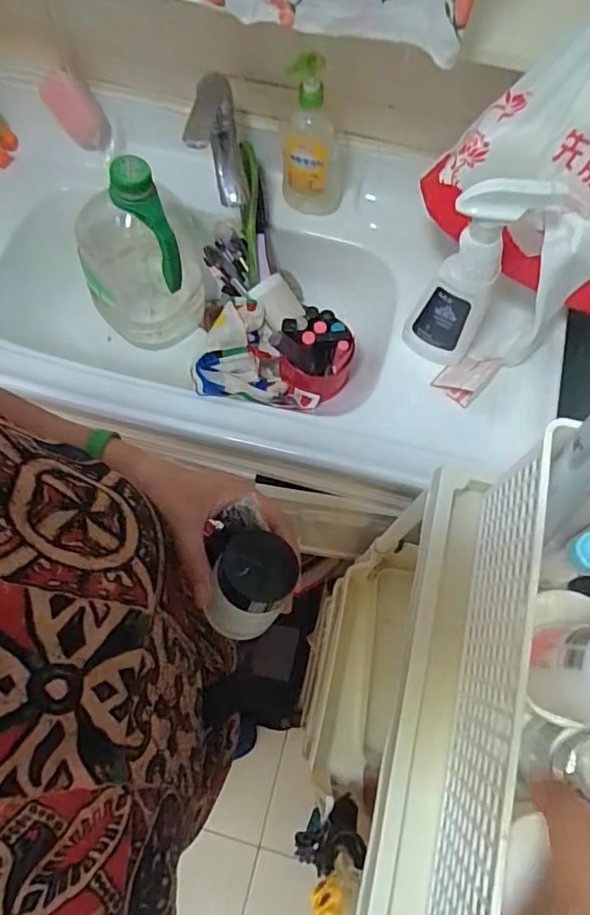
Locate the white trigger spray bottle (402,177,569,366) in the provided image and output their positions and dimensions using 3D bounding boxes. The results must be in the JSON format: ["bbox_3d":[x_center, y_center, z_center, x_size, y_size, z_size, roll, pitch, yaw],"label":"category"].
[{"bbox_3d":[0.197,-0.203,0.602,0.094,0.277,0.073,27,75,10],"label":"white trigger spray bottle"}]

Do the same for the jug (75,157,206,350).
[{"bbox_3d":[-0.223,-0.270,0.746,0.163,0.256,0.128,-9,72,-1],"label":"jug"}]

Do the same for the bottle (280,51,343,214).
[{"bbox_3d":[0.024,-0.422,0.716,0.087,0.208,0.054,-2,72,2],"label":"bottle"}]

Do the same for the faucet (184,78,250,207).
[{"bbox_3d":[-0.103,-0.400,0.688,0.067,0.104,0.133,-11,72,-2],"label":"faucet"}]

